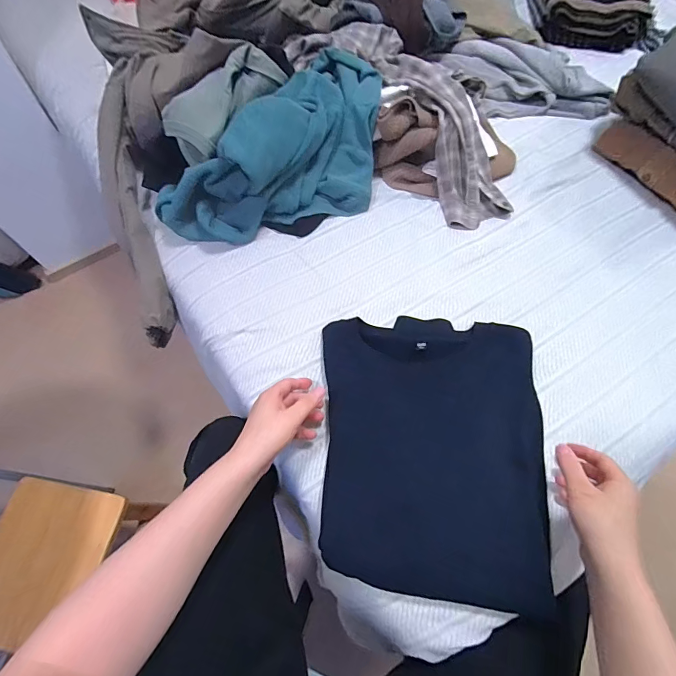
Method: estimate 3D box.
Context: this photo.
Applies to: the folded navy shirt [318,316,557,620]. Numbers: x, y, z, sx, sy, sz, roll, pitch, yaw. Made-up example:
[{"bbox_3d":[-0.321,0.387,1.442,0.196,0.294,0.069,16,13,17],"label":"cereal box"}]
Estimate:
[{"bbox_3d":[0.117,0.129,0.504,0.284,0.048,0.346,7,65,4],"label":"folded navy shirt"}]

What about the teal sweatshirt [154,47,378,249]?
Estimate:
[{"bbox_3d":[-0.078,-0.308,0.647,0.431,0.156,0.233,-42,71,-17],"label":"teal sweatshirt"}]

